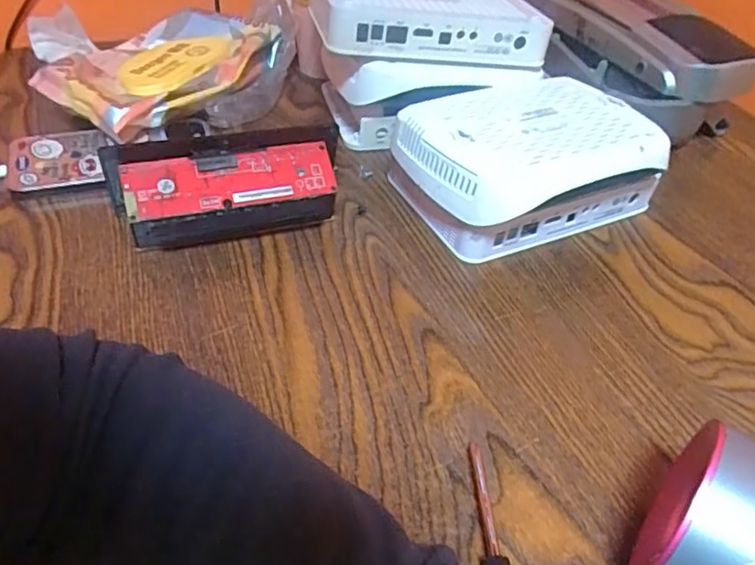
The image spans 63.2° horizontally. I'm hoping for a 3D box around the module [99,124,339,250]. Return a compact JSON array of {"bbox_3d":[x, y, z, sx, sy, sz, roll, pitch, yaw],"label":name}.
[{"bbox_3d":[-0.098,-0.063,0.408,0.146,0.069,0.025,-9,11,-13],"label":"module"}]

